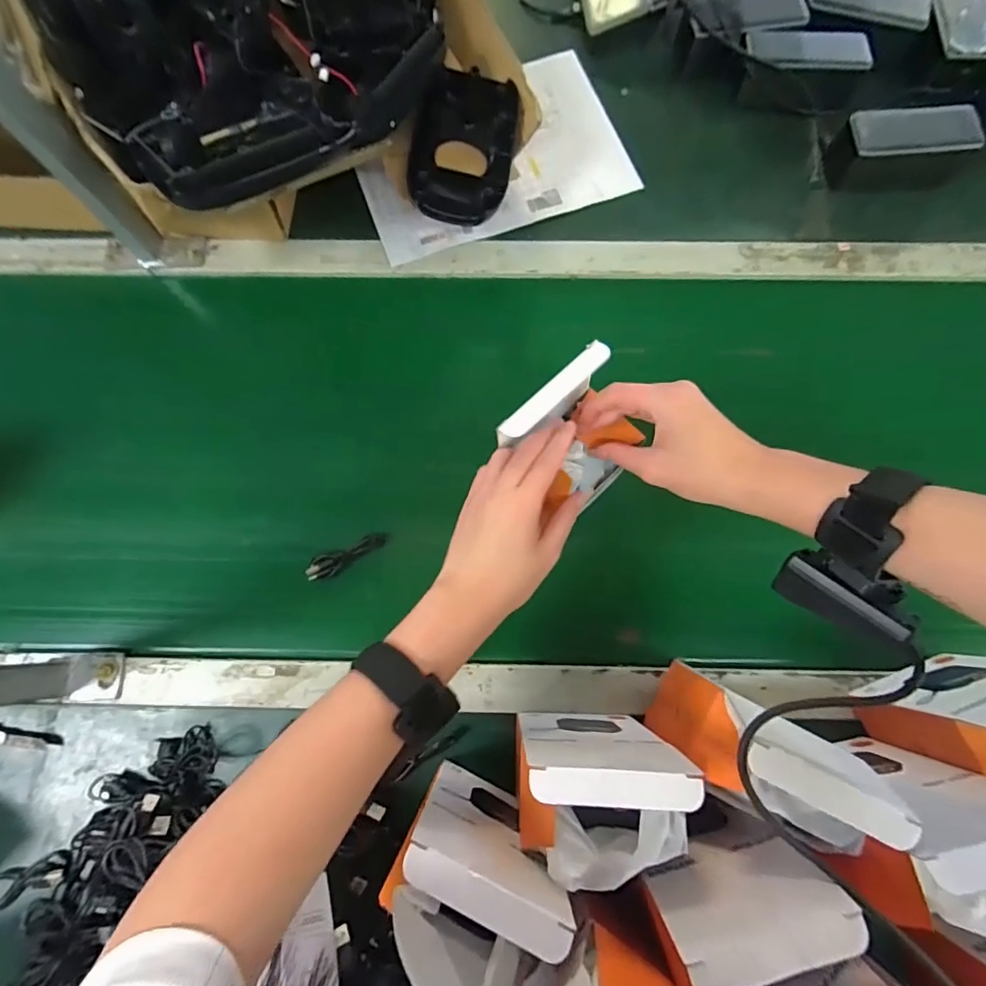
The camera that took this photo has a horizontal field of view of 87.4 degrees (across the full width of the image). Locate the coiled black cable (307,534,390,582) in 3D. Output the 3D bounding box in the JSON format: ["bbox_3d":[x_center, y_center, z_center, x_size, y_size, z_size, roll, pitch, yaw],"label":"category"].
[{"bbox_3d":[-0.136,0.059,0.482,0.074,0.015,0.023,-20,75,-5],"label":"coiled black cable"}]

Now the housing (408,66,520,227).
[{"bbox_3d":[-0.026,-0.338,0.515,0.100,0.047,0.154,8,75,3],"label":"housing"}]

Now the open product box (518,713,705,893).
[{"bbox_3d":[0.065,0.205,0.354,0.096,0.171,0.079,3,75,2],"label":"open product box"}]

